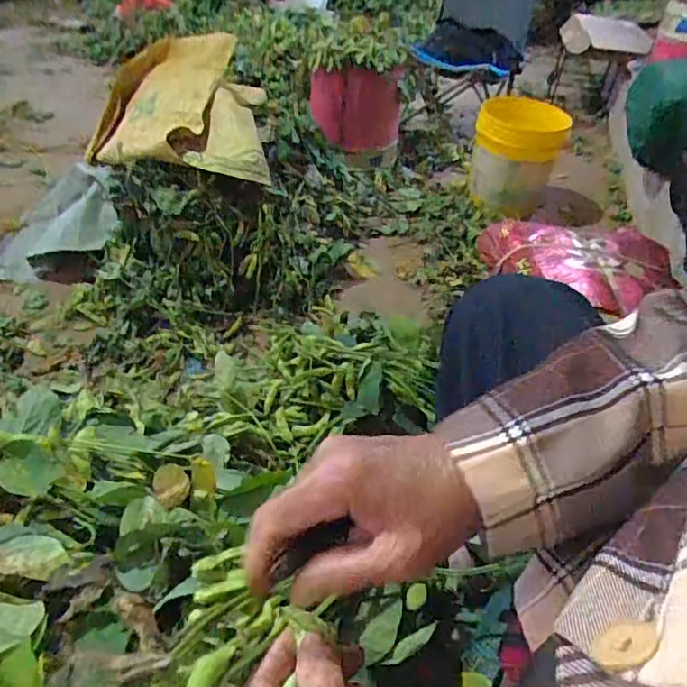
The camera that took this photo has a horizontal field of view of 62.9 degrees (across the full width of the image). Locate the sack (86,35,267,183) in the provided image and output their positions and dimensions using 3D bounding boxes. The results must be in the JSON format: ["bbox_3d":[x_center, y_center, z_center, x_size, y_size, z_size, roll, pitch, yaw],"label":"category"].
[{"bbox_3d":[-0.335,-0.486,1.133,0.387,0.230,0.416,-10,40,-14],"label":"sack"}]

